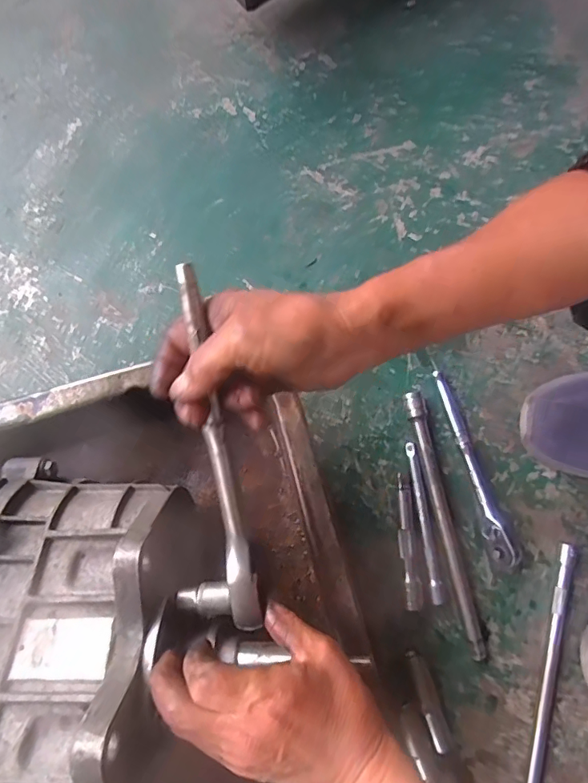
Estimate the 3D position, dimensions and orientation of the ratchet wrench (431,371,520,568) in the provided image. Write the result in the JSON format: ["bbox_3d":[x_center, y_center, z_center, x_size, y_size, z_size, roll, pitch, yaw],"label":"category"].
[{"bbox_3d":[0.177,0.074,0.486,0.024,0.024,0.199,-16,78,-3],"label":"ratchet wrench"}]

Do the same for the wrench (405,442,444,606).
[{"bbox_3d":[0.126,0.126,0.478,0.010,0.006,0.151,-7,78,-1],"label":"wrench"}]

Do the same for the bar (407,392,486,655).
[{"bbox_3d":[0.147,0.123,0.478,0.016,0.020,0.249,-12,78,-2],"label":"bar"}]

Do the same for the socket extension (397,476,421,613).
[{"bbox_3d":[0.109,0.142,0.470,0.015,0.013,0.122,-4,78,-1],"label":"socket extension"}]

